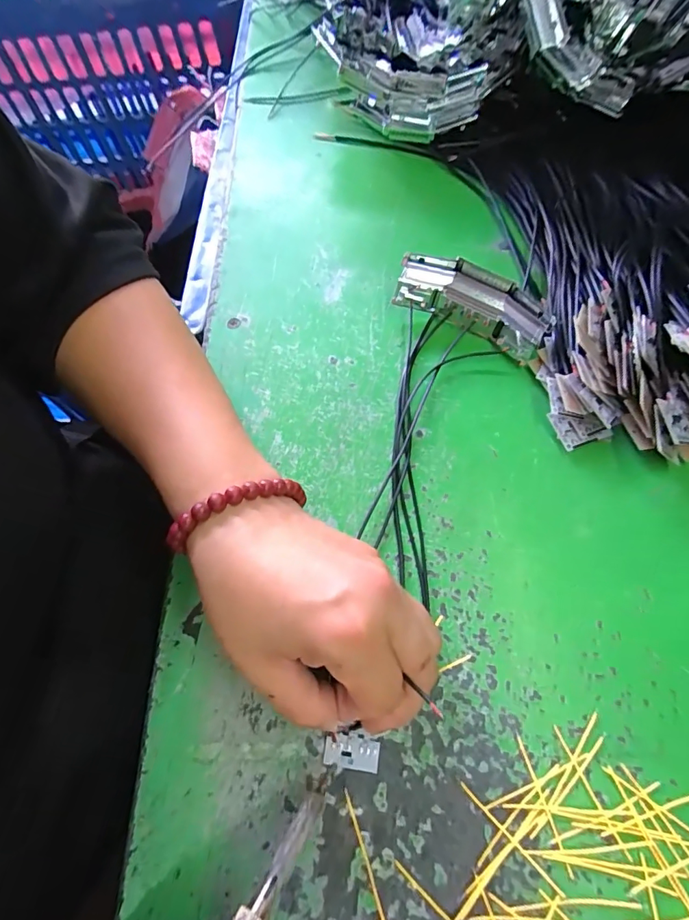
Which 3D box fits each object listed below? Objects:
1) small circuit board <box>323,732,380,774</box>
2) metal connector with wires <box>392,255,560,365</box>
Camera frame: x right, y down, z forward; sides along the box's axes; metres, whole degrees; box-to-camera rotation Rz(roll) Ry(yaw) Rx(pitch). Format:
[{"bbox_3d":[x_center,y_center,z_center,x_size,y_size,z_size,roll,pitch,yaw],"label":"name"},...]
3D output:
[{"bbox_3d":[0.003,0.134,0.217,0.025,0.004,0.014,7,64,6],"label":"small circuit board"},{"bbox_3d":[0.082,-0.102,0.300,0.097,0.013,0.039,29,100,12],"label":"metal connector with wires"}]

